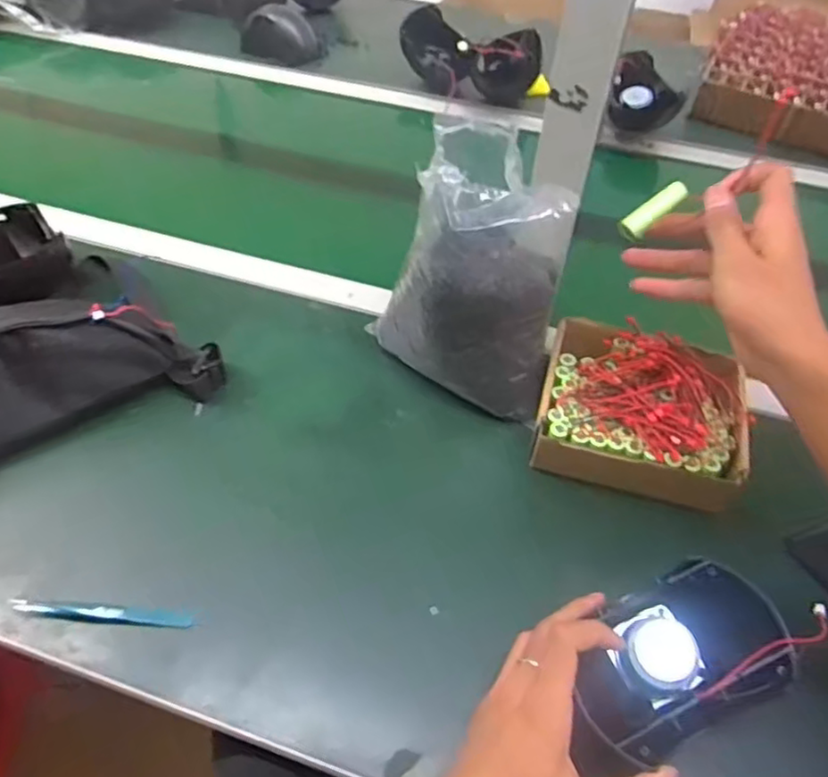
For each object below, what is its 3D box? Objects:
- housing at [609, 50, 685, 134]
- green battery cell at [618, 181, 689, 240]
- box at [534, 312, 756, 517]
[{"bbox_3d":[0.330,-0.412,0.935,0.096,0.079,0.083,15,50,9],"label":"housing"},{"bbox_3d":[0.168,-0.124,0.455,0.052,0.012,0.017,-38,57,0],"label":"green battery cell"},{"bbox_3d":[0.192,0.015,0.557,0.167,0.071,0.154,17,50,11],"label":"box"}]

